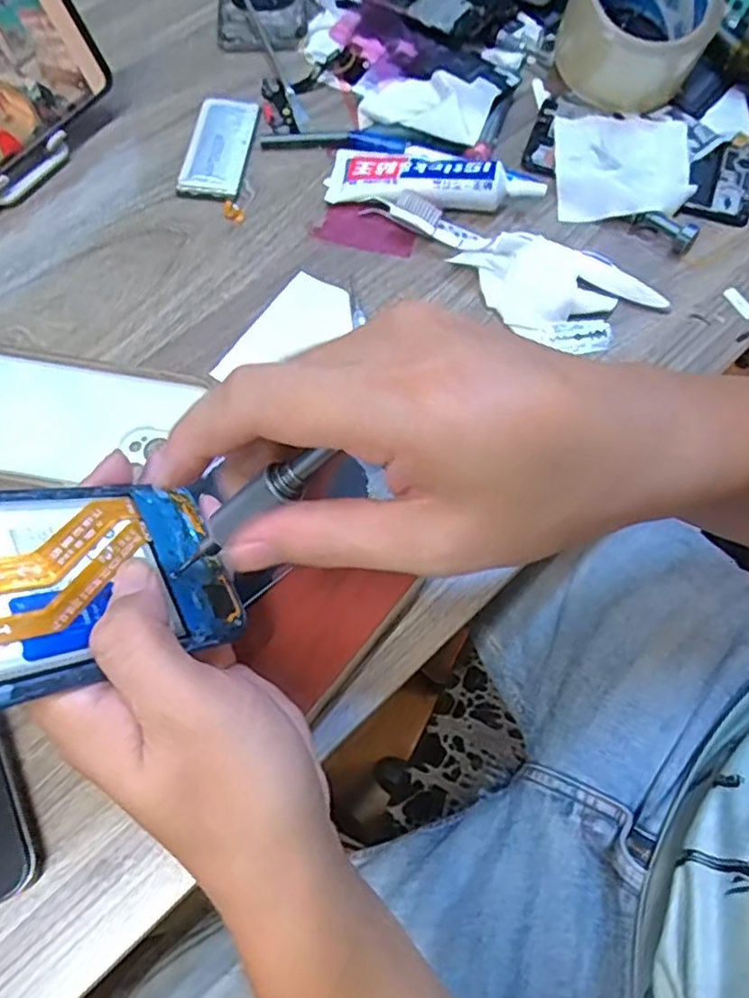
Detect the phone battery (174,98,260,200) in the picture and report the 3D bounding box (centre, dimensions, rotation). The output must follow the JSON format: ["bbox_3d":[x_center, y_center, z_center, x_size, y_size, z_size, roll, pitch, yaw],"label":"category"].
[{"bbox_3d":[-0.108,-0.246,0.464,0.042,0.008,0.091,8,68,2],"label":"phone battery"}]

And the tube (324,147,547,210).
[{"bbox_3d":[0.038,-0.212,0.440,0.140,0.020,0.044,13,68,4],"label":"tube"}]

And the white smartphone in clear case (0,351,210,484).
[{"bbox_3d":[-0.182,-0.046,0.382,0.141,0.013,0.075,9,68,3],"label":"white smartphone in clear case"}]

